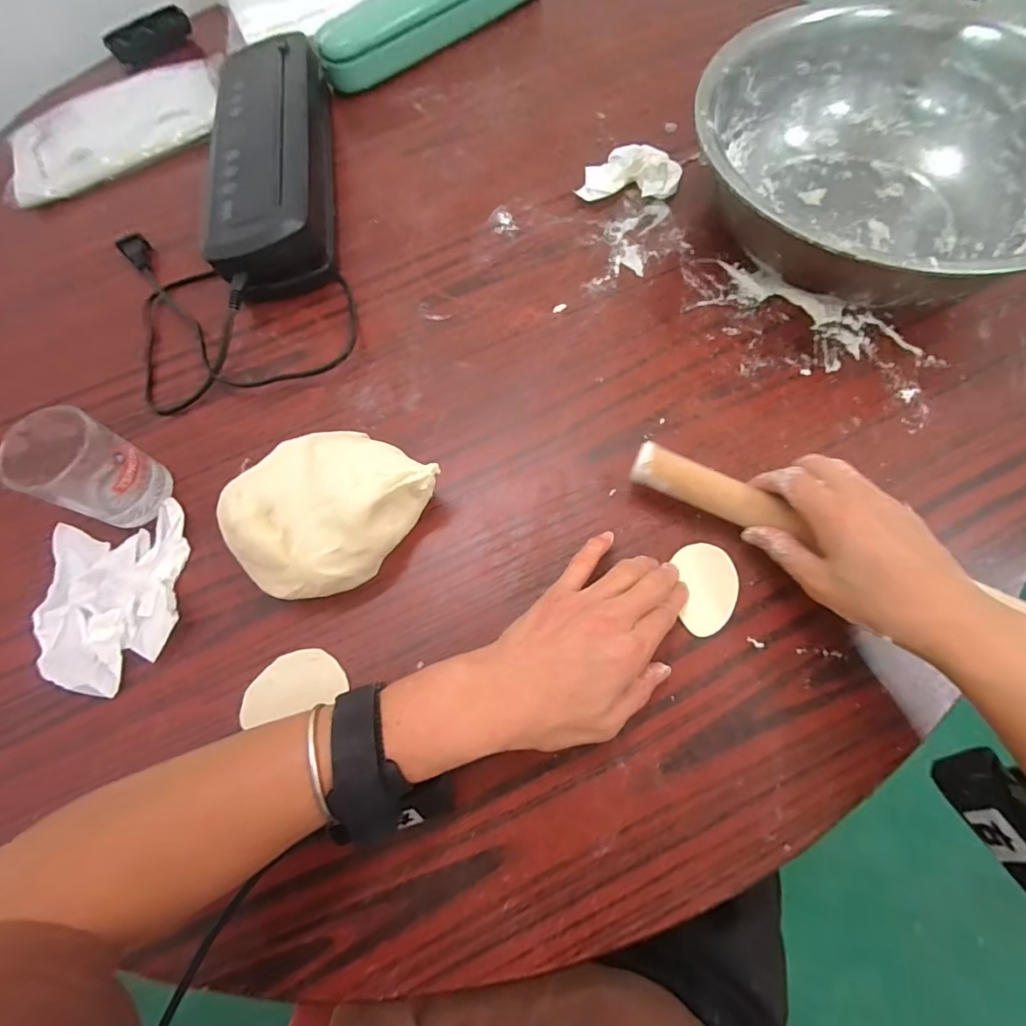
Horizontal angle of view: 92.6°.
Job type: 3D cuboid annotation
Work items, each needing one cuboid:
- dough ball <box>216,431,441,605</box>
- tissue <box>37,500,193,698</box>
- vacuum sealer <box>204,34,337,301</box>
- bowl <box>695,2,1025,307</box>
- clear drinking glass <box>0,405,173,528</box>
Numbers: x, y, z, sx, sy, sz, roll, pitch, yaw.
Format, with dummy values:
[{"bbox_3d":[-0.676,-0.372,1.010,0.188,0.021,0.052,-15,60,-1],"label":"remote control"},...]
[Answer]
[{"bbox_3d":[-0.136,0.000,0.358,0.112,0.063,0.131,31,74,15],"label":"dough ball"},{"bbox_3d":[-0.300,0.065,0.368,0.103,0.028,0.130,-16,68,-2],"label":"tissue"},{"bbox_3d":[-0.245,-0.361,0.502,0.115,0.061,0.351,-11,68,0],"label":"vacuum sealer"},{"bbox_3d":[0.298,-0.279,0.402,0.285,0.108,0.290,-2,69,4],"label":"bowl"},{"bbox_3d":[-0.316,-0.031,0.368,0.057,0.097,0.060,24,72,13],"label":"clear drinking glass"}]

